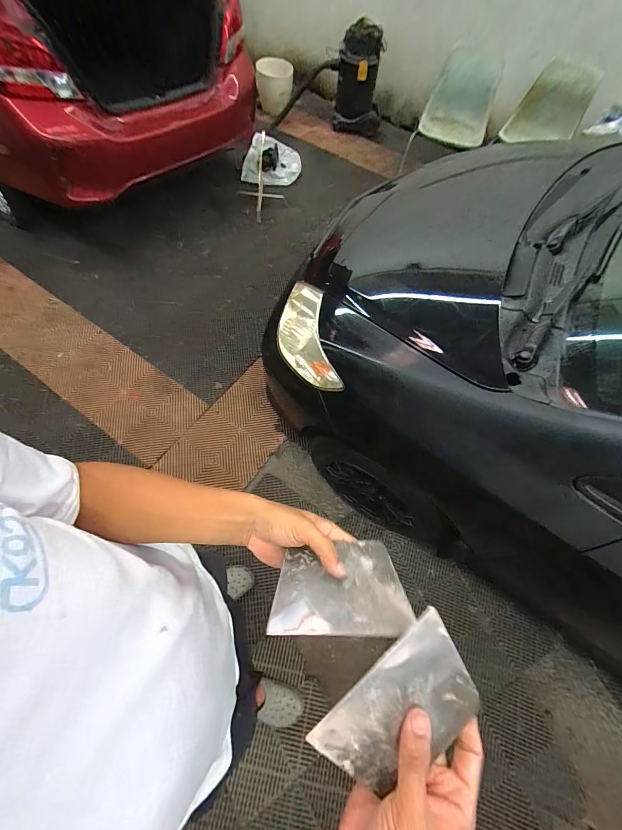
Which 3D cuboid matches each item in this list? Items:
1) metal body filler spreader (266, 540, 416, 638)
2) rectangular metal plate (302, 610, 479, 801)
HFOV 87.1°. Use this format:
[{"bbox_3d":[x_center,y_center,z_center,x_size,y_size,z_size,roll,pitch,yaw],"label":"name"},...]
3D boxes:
[{"bbox_3d":[0.029,0.181,0.349,0.137,0.005,0.096,2,36,-5],"label":"metal body filler spreader"},{"bbox_3d":[0.080,0.251,0.279,0.137,0.004,0.096,-37,93,-11],"label":"rectangular metal plate"}]

